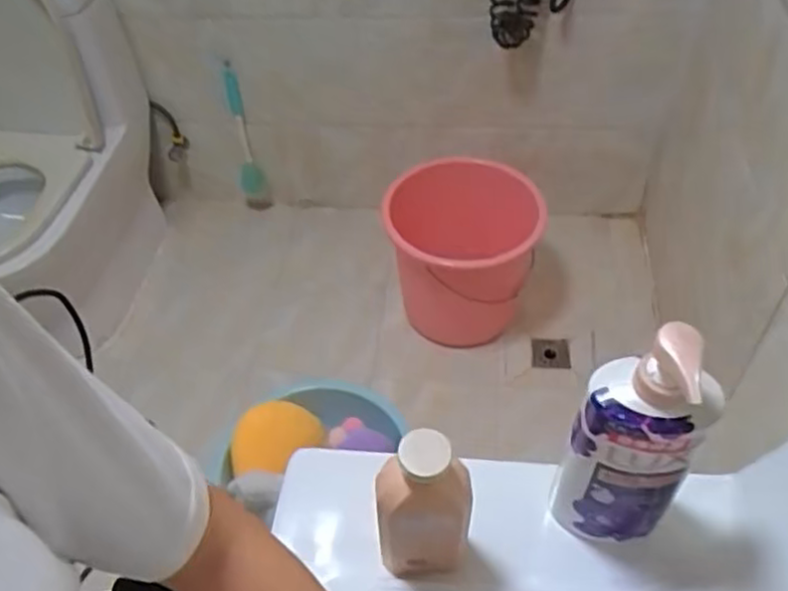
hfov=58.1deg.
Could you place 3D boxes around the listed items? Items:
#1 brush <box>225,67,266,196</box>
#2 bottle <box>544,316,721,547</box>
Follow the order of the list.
[{"bbox_3d":[-0.392,-0.404,1.813,0.063,0.341,0.059,-17,49,-9],"label":"brush"},{"bbox_3d":[0.174,0.109,0.527,0.089,0.243,0.055,18,53,20],"label":"bottle"}]

